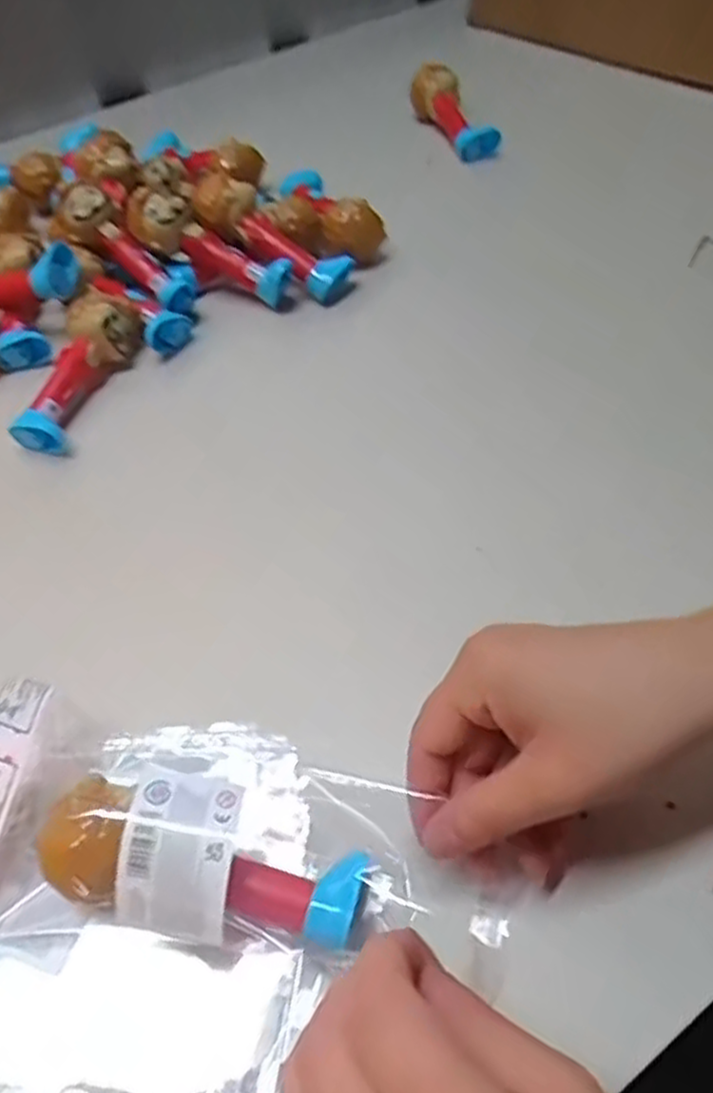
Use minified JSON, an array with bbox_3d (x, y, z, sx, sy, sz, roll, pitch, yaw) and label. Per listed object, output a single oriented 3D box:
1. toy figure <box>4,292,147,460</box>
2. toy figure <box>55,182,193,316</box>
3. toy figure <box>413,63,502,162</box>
[{"bbox_3d":[-0.181,-0.116,0.481,0.035,0.043,0.117,15,55,15],"label":"toy figure"},{"bbox_3d":[-0.165,-0.214,0.536,0.122,0.033,0.031,41,62,-1],"label":"toy figure"},{"bbox_3d":[0.088,-0.396,0.674,0.034,0.043,0.115,-19,53,-10],"label":"toy figure"}]

